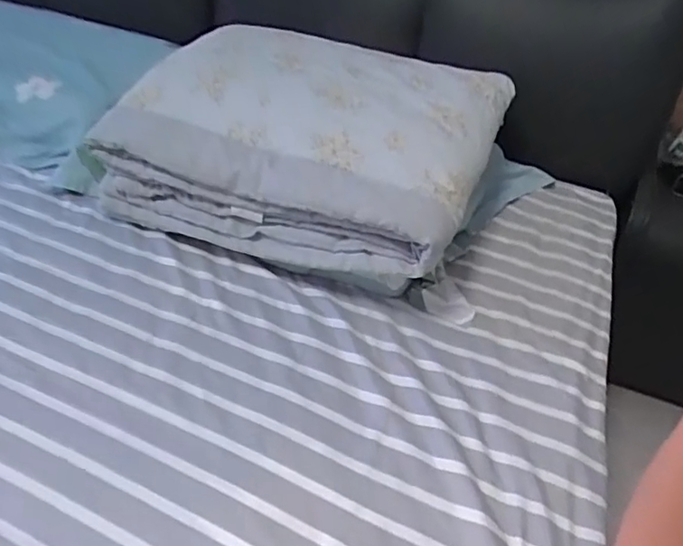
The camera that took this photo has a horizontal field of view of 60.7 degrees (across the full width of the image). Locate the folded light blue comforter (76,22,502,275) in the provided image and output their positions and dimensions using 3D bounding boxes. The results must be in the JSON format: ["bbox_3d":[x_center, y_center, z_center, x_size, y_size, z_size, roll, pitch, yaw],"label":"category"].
[{"bbox_3d":[-0.040,-0.202,0.899,0.506,0.174,0.397,19,43,16],"label":"folded light blue comforter"}]

